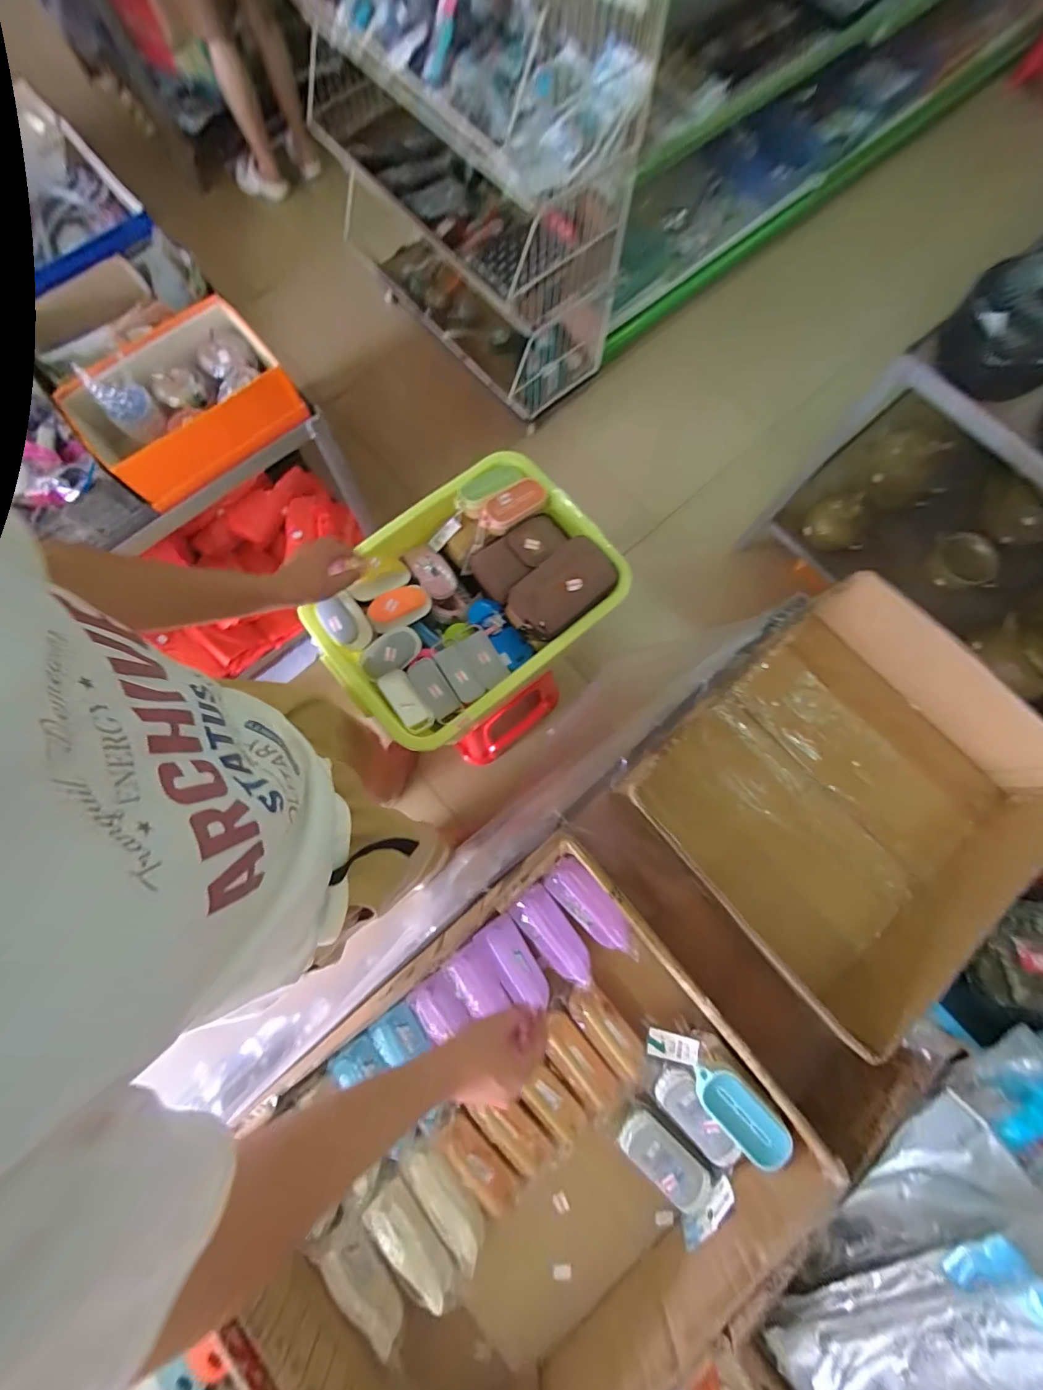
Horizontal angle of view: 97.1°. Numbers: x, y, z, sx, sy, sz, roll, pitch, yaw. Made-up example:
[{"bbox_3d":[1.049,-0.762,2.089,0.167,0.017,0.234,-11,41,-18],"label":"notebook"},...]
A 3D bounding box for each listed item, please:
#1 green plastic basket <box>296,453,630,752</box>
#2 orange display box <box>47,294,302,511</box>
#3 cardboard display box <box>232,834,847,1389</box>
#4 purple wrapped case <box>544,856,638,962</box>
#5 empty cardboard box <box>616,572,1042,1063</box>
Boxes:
[{"bbox_3d":[-0.102,-0.179,0.822,0.500,0.120,0.372,-38,80,-8],"label":"green plastic basket"},{"bbox_3d":[-0.611,-0.536,0.825,0.335,0.109,0.261,-38,80,-8],"label":"orange display box"},{"bbox_3d":[0.002,0.562,0.582,0.569,0.177,0.493,-39,80,-8],"label":"cardboard display box"},{"bbox_3d":[0.098,0.299,0.647,0.056,0.038,0.147,-42,81,-9],"label":"purple wrapped case"},{"bbox_3d":[0.463,0.142,0.676,0.476,0.143,0.445,-40,81,-8],"label":"empty cardboard box"}]

